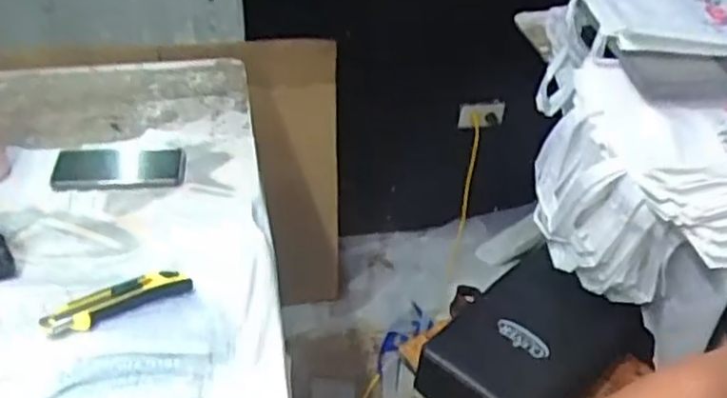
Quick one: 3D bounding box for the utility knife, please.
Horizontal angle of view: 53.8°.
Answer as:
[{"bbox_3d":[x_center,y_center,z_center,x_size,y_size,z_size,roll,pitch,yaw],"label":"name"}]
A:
[{"bbox_3d":[-0.249,0.103,0.733,0.041,0.021,0.164,27,24,26],"label":"utility knife"}]

